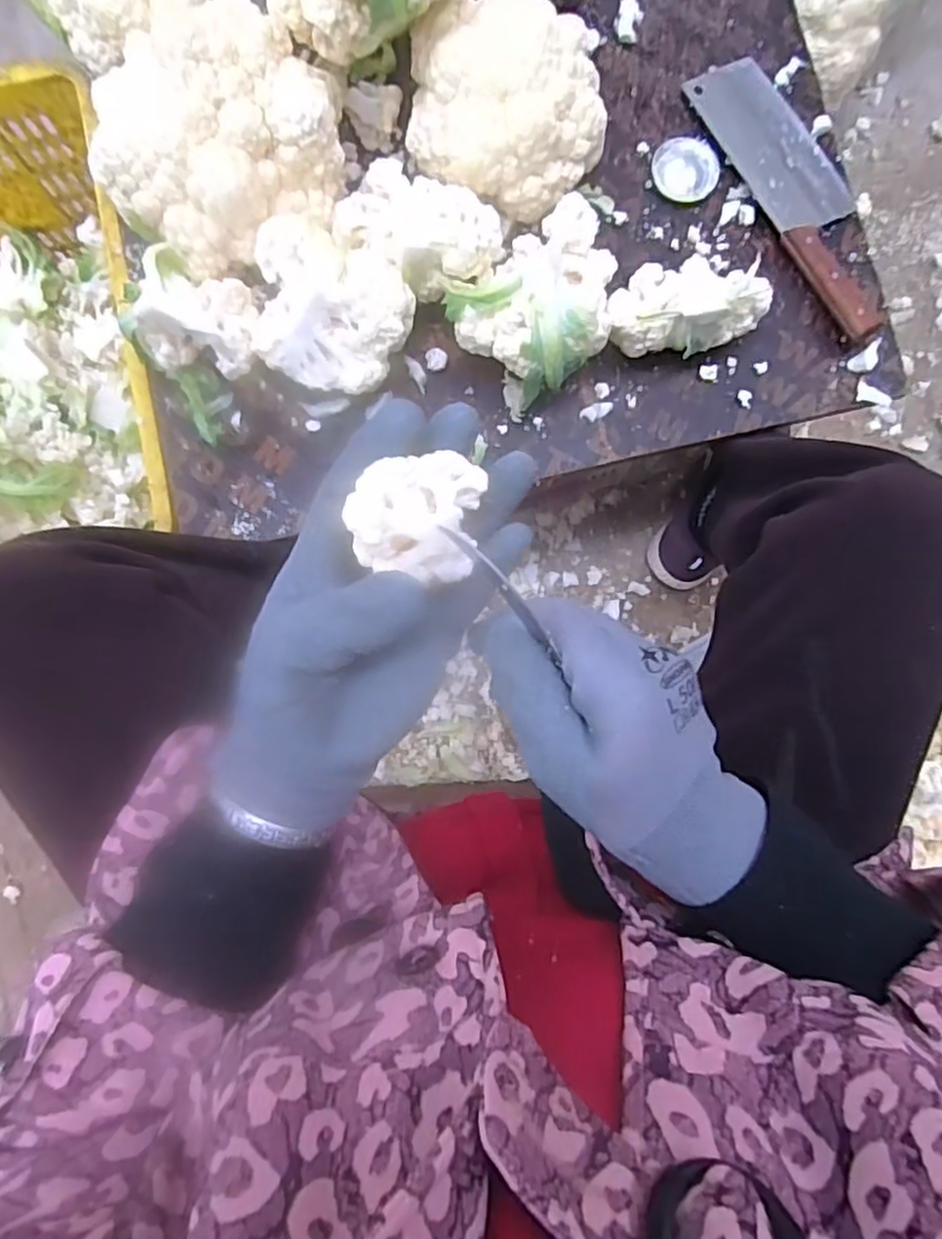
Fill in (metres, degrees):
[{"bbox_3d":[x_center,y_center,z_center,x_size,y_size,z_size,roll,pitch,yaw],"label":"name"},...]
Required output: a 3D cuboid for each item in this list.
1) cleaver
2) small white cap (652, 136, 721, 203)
[{"bbox_3d":[0.323,-0.417,0.663,0.089,0.031,0.309,-25,86,-4],"label":"cleaver"},{"bbox_3d":[0.212,-0.443,0.673,0.064,0.008,0.061,0,85,-2],"label":"small white cap"}]

